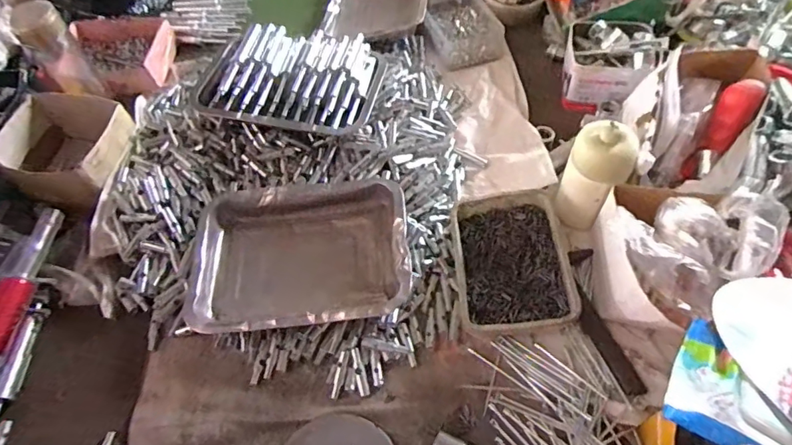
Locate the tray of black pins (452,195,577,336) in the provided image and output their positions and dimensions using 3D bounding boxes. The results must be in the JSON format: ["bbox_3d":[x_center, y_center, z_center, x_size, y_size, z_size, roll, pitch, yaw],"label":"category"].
[{"bbox_3d":[0.132,0.047,0.577,0.124,0.042,0.173,-3,55,3],"label":"tray of black pins"}]

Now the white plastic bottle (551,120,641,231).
[{"bbox_3d":[0.230,-0.053,0.573,0.066,0.133,0.054,20,60,18],"label":"white plastic bottle"}]

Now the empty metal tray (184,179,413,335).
[{"bbox_3d":[-0.113,0.040,0.598,0.251,0.051,0.186,-6,55,1],"label":"empty metal tray"}]

